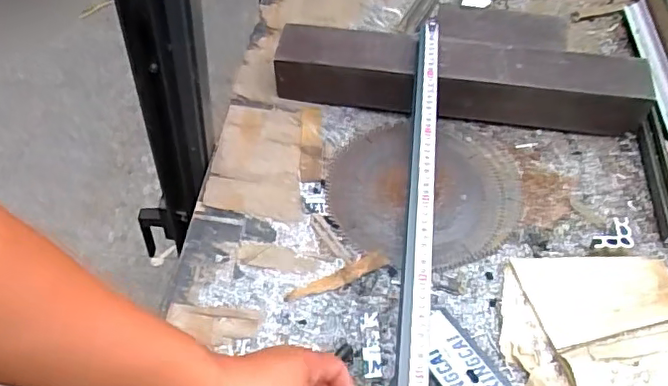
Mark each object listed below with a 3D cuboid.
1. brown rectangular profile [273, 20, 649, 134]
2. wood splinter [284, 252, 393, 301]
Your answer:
[{"bbox_3d":[0.178,-0.168,0.837,0.524,0.085,0.085,6,56,5],"label":"brown rectangular profile"},{"bbox_3d":[0.004,0.106,0.713,0.134,0.004,0.023,-21,58,-14],"label":"wood splinter"}]

